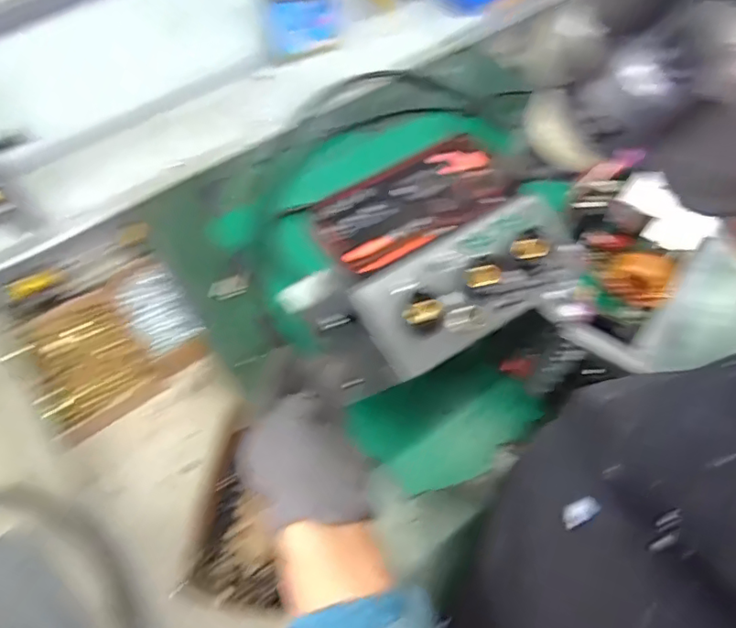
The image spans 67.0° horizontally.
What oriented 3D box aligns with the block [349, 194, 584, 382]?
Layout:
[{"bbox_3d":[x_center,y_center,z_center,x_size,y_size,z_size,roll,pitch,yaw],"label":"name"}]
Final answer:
[{"bbox_3d":[0.072,-0.021,0.383,0.156,0.026,0.076,-28,68,-16],"label":"block"}]

